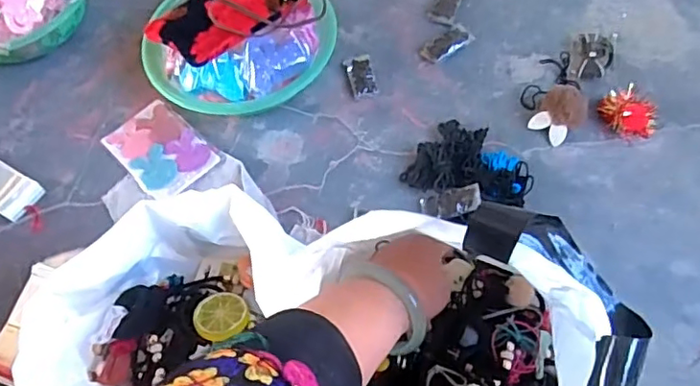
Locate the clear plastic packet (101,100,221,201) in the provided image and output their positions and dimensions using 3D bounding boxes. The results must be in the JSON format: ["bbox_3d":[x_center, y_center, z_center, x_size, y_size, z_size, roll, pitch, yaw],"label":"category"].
[{"bbox_3d":[-0.238,-0.055,0.724,0.092,0.011,0.140,-42,66,-18],"label":"clear plastic packet"}]

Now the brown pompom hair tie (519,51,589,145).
[{"bbox_3d":[0.253,-0.130,0.710,0.071,0.043,0.139,7,62,8],"label":"brown pompom hair tie"}]

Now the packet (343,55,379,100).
[{"bbox_3d":[0.014,-0.154,0.761,0.035,0.005,0.069,-11,61,-2],"label":"packet"}]

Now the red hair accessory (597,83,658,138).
[{"bbox_3d":[0.335,-0.096,0.695,0.069,0.030,0.052,37,69,22],"label":"red hair accessory"}]

